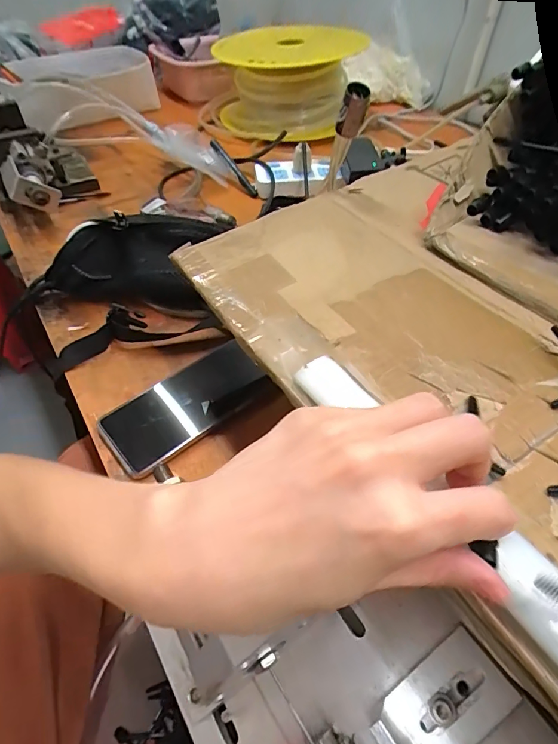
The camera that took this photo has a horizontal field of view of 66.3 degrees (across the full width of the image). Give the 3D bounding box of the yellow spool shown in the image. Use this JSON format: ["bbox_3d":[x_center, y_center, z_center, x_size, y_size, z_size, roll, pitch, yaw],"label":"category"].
[{"bbox_3d":[0.013,-0.526,0.788,0.284,0.140,0.236,3,47,2],"label":"yellow spool"}]

